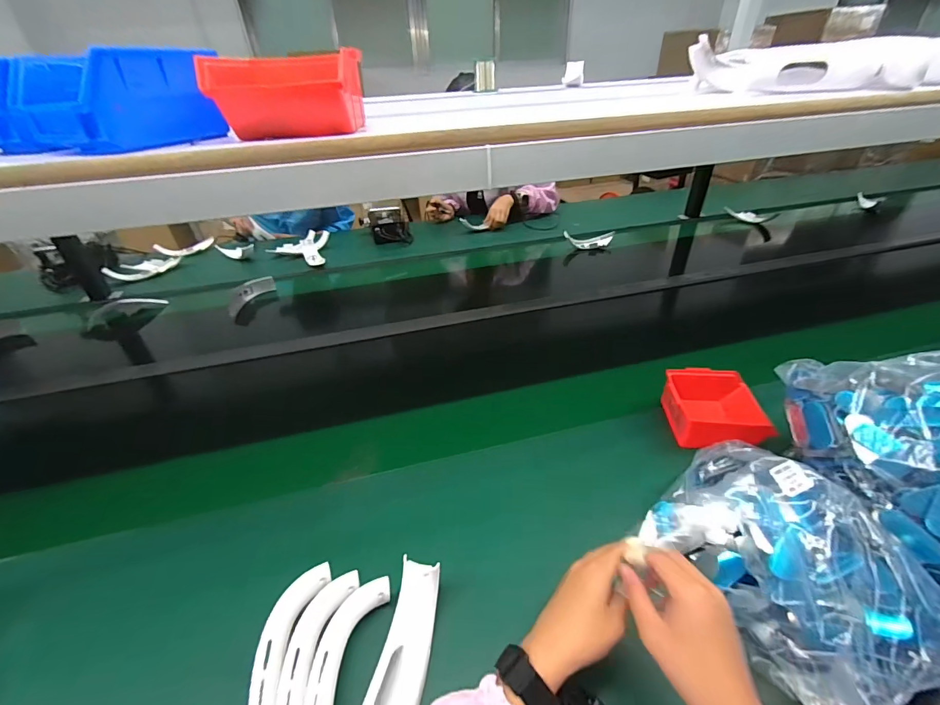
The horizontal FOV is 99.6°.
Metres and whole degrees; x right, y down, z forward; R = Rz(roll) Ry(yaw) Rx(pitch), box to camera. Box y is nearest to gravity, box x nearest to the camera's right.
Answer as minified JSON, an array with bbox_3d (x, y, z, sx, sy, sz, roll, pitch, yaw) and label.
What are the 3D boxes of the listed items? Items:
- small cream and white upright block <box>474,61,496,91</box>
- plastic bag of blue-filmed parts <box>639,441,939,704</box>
[{"bbox_3d":[0.037,-0.688,0.990,0.053,0.071,0.016,-5,15,-13],"label":"small cream and white upright block"},{"bbox_3d":[0.343,0.209,0.414,0.216,0.097,0.272,-19,38,-21],"label":"plastic bag of blue-filmed parts"}]

